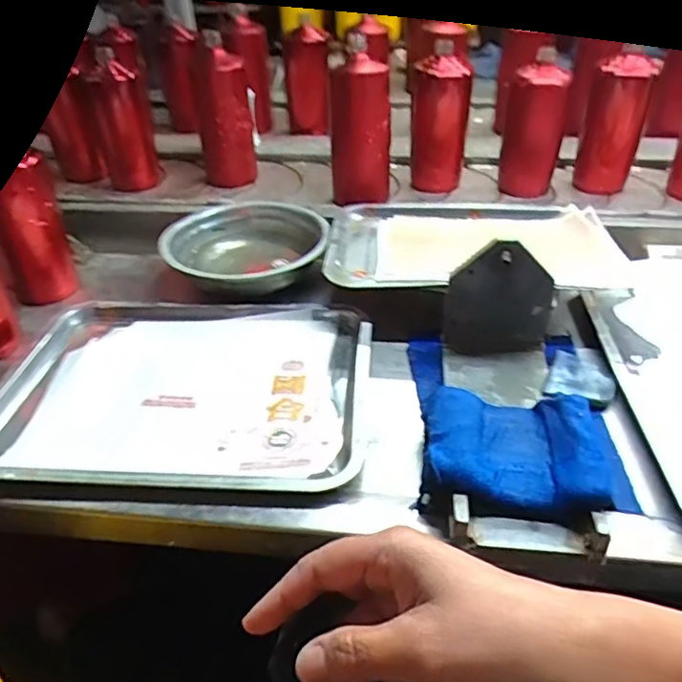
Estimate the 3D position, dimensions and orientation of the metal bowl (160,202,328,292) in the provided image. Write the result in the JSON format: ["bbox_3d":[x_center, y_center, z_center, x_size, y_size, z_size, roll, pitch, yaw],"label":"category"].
[{"bbox_3d":[-0.116,-0.127,0.722,0.191,0.048,0.184,0,45,0],"label":"metal bowl"}]

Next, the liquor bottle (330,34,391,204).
[{"bbox_3d":[0.025,-0.292,0.806,0.081,0.198,0.092,-1,45,-2],"label":"liquor bottle"}]

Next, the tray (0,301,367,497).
[{"bbox_3d":[-0.152,0.036,0.541,0.339,0.027,0.255,2,45,2],"label":"tray"}]

